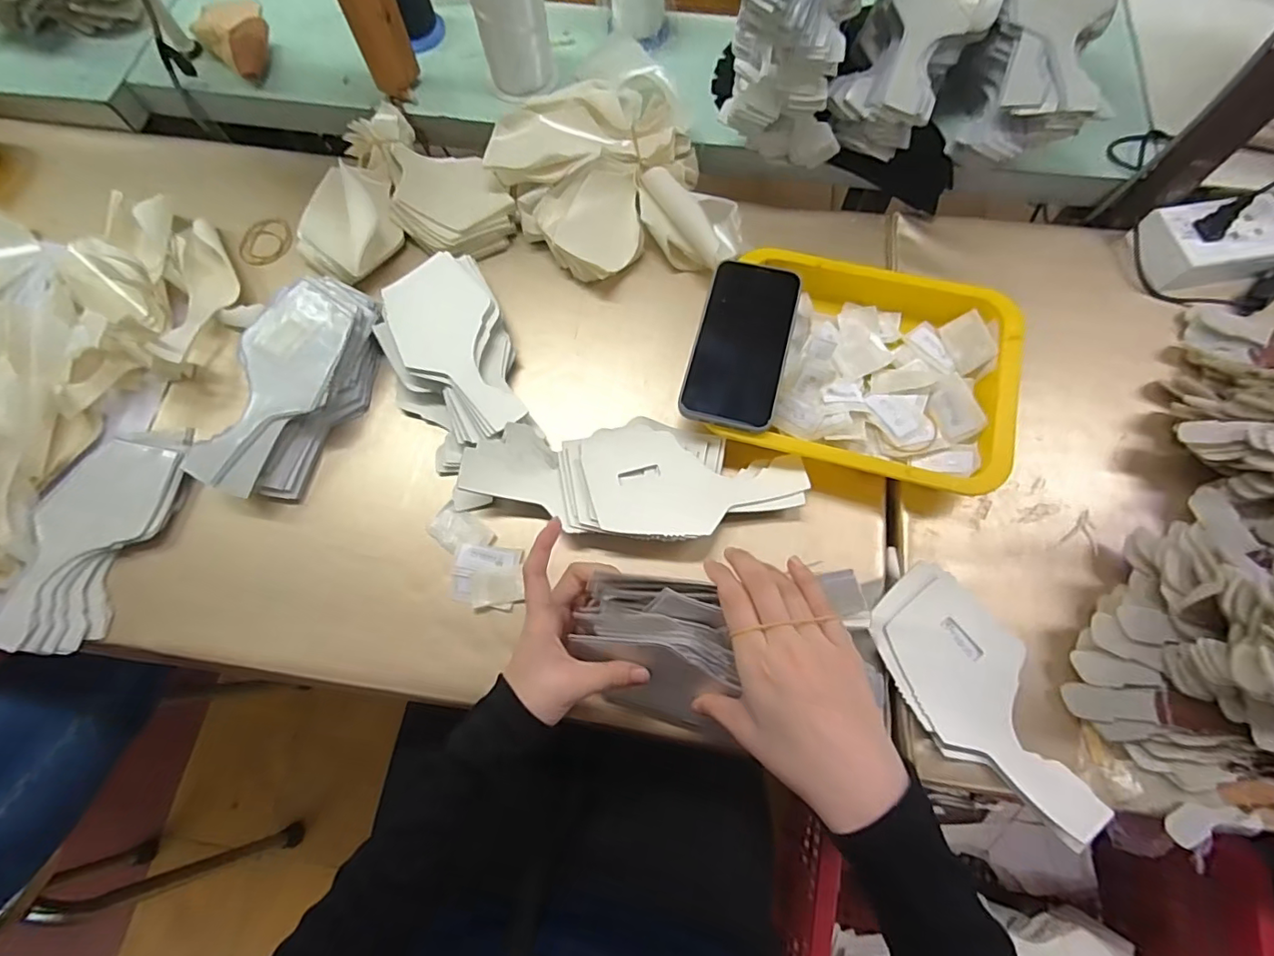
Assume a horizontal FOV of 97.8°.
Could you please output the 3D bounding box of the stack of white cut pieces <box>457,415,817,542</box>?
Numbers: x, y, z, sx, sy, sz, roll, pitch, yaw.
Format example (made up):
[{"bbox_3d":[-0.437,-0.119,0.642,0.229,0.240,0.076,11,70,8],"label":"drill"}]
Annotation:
[{"bbox_3d":[-0.002,0.002,0.479,0.285,0.033,0.102,5,71,2],"label":"stack of white cut pieces"}]

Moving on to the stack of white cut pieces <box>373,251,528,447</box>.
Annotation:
[{"bbox_3d":[-0.174,-0.114,0.512,0.113,0.051,0.189,-19,71,-5],"label":"stack of white cut pieces"}]

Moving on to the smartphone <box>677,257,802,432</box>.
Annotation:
[{"bbox_3d":[0.092,-0.119,0.483,0.079,0.006,0.159,13,73,6],"label":"smartphone"}]

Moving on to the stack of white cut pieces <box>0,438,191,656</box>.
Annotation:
[{"bbox_3d":[-0.465,0.053,0.470,0.096,0.023,0.181,20,73,7],"label":"stack of white cut pieces"}]

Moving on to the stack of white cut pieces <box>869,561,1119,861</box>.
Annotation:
[{"bbox_3d":[0.260,0.163,0.412,0.095,0.020,0.197,-33,75,-3],"label":"stack of white cut pieces"}]

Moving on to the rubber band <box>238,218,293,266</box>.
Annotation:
[{"bbox_3d":[-0.389,-0.247,0.582,0.037,0.006,0.062,32,71,-18],"label":"rubber band"}]

